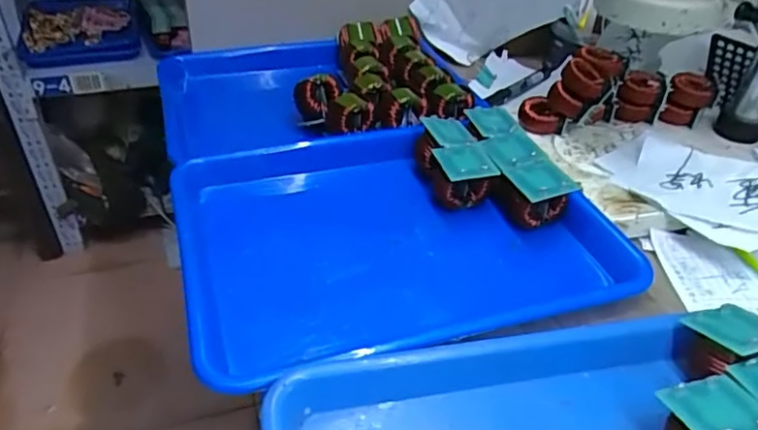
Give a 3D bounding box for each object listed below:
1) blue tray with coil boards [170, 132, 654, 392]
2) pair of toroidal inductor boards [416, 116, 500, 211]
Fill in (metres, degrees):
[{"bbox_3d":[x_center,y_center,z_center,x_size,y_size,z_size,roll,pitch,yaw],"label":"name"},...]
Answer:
[{"bbox_3d":[0.010,0.010,0.472,0.331,0.038,0.253,-15,38,-14],"label":"blue tray with coil boards"},{"bbox_3d":[0.066,-0.047,0.523,0.048,0.043,0.093,-6,39,-14],"label":"pair of toroidal inductor boards"}]

